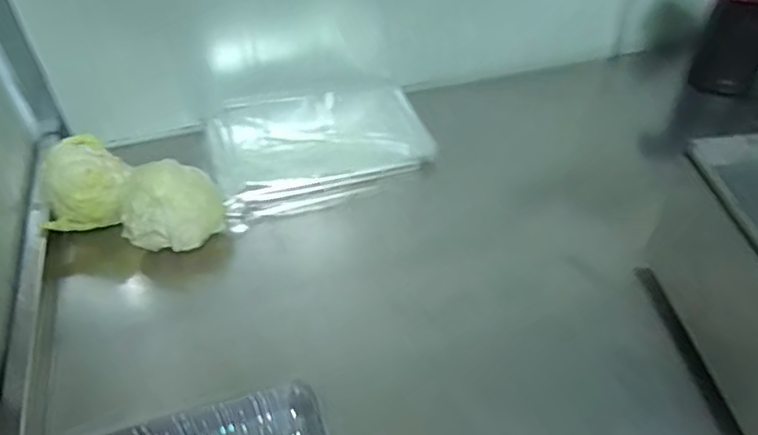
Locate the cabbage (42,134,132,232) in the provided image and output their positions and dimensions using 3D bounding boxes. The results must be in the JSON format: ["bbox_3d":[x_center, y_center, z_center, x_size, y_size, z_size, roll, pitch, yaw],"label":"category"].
[{"bbox_3d":[-0.329,-0.032,0.684,0.091,0.080,0.099,26,51,25],"label":"cabbage"}]

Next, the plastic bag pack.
[{"bbox_3d":[-0.077,-0.095,0.825,0.289,0.063,0.200,-14,46,-12],"label":"plastic bag pack"}]

